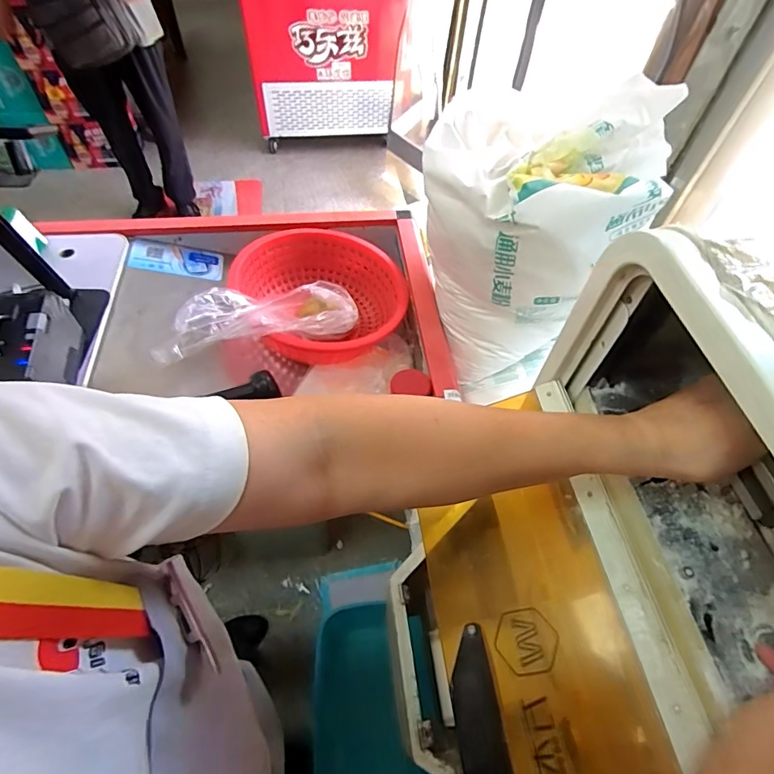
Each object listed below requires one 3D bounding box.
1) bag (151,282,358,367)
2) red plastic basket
[{"bbox_3d":[-0.204,-0.122,0.784,0.306,0.108,0.108,-20,59,-16],"label":"bag"},{"bbox_3d":[-0.122,-0.173,0.909,0.307,0.149,0.322,1,55,-2],"label":"red plastic basket"}]

